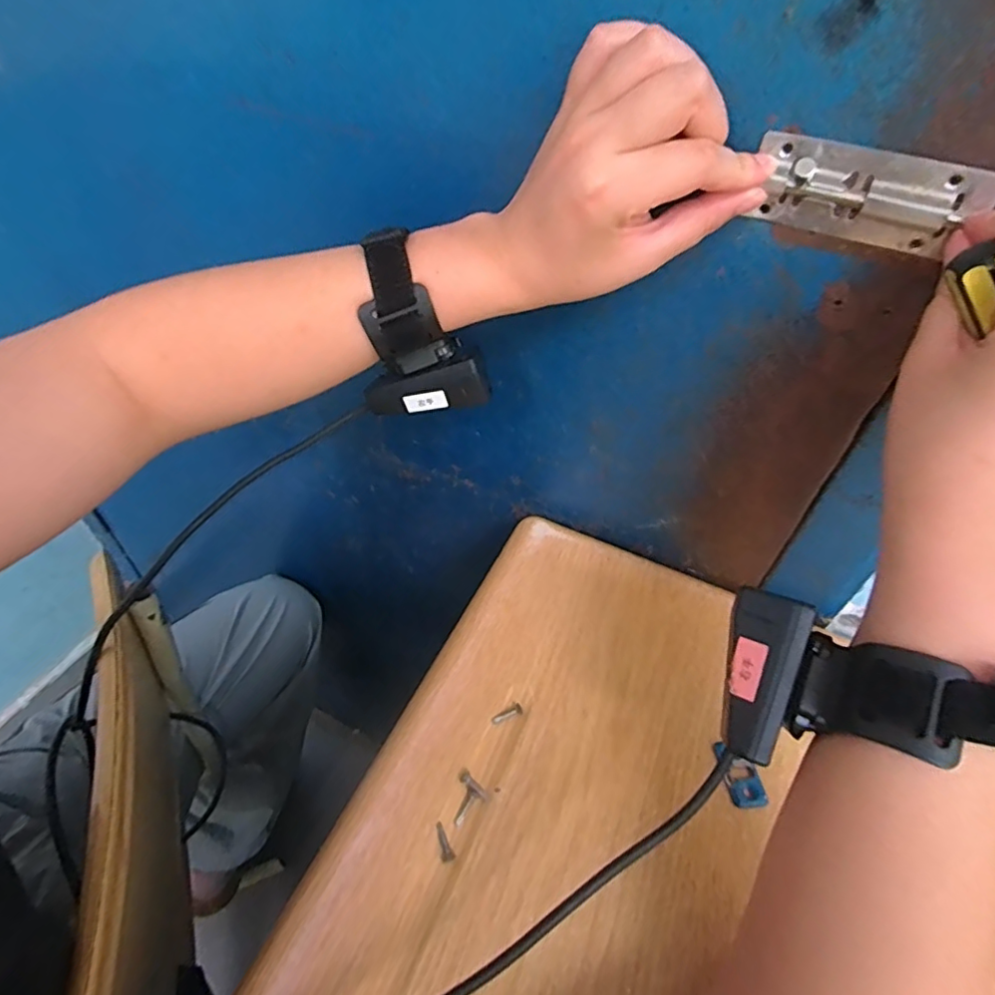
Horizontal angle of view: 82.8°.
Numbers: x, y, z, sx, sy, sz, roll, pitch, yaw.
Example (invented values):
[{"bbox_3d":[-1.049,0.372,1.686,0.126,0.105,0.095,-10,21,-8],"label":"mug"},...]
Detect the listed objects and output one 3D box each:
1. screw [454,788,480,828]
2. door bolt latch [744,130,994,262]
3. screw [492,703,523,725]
[{"bbox_3d":[-0.016,0.161,0.292,0.006,0.004,0.019,20,50,16],"label":"screw"},{"bbox_3d":[0.150,-0.122,0.231,0.085,0.033,0.021,23,51,15],"label":"door bolt latch"},{"bbox_3d":[0.006,0.125,0.326,0.019,0.004,0.007,-26,53,-23],"label":"screw"}]

